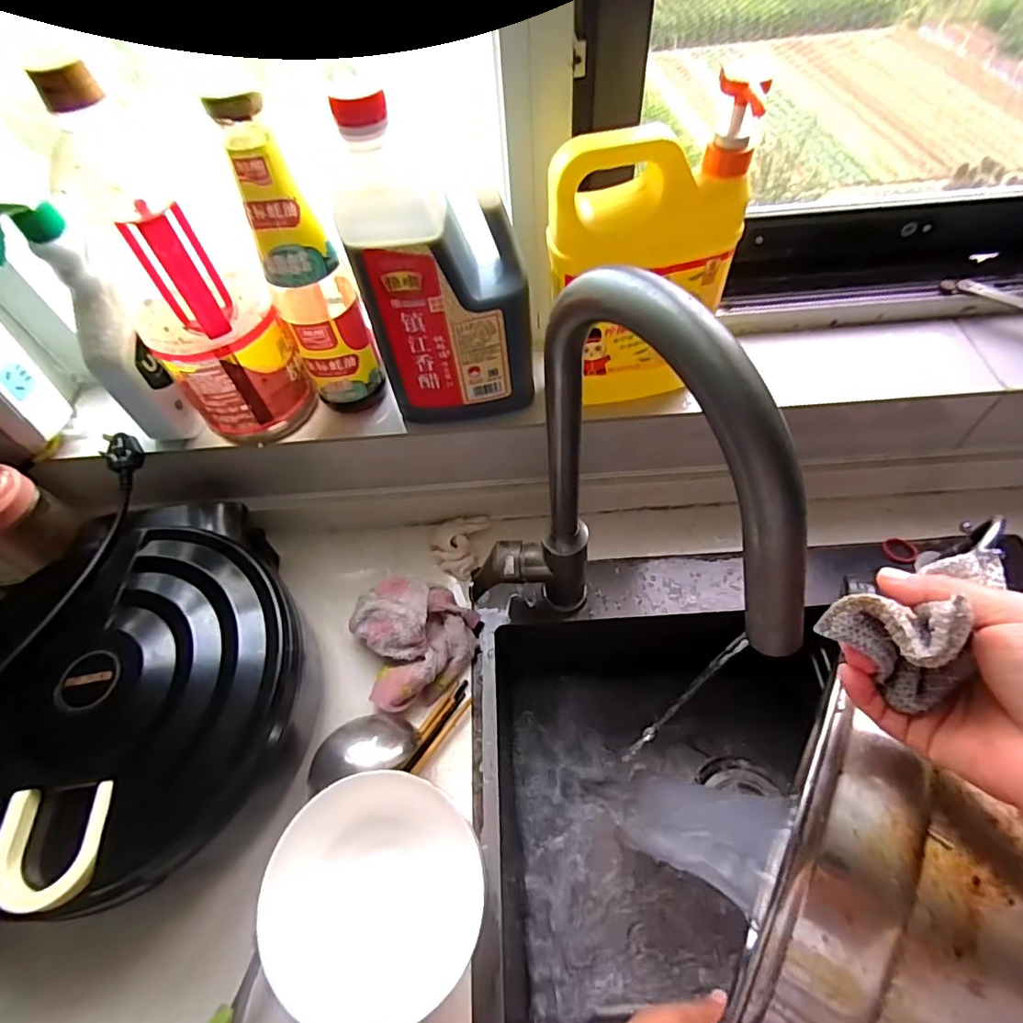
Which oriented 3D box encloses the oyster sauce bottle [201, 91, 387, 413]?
[{"bbox_3d":[-0.169,-0.192,0.445,0.063,0.246,0.070,-26,59,-12],"label":"oyster sauce bottle"}]

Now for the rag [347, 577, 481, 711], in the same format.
[{"bbox_3d":[-0.090,0.118,0.525,0.110,0.060,0.113,-21,58,-8],"label":"rag"}]

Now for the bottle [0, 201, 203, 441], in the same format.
[{"bbox_3d":[-0.332,-0.142,0.447,0.057,0.205,0.054,-40,63,-19],"label":"bottle"}]

